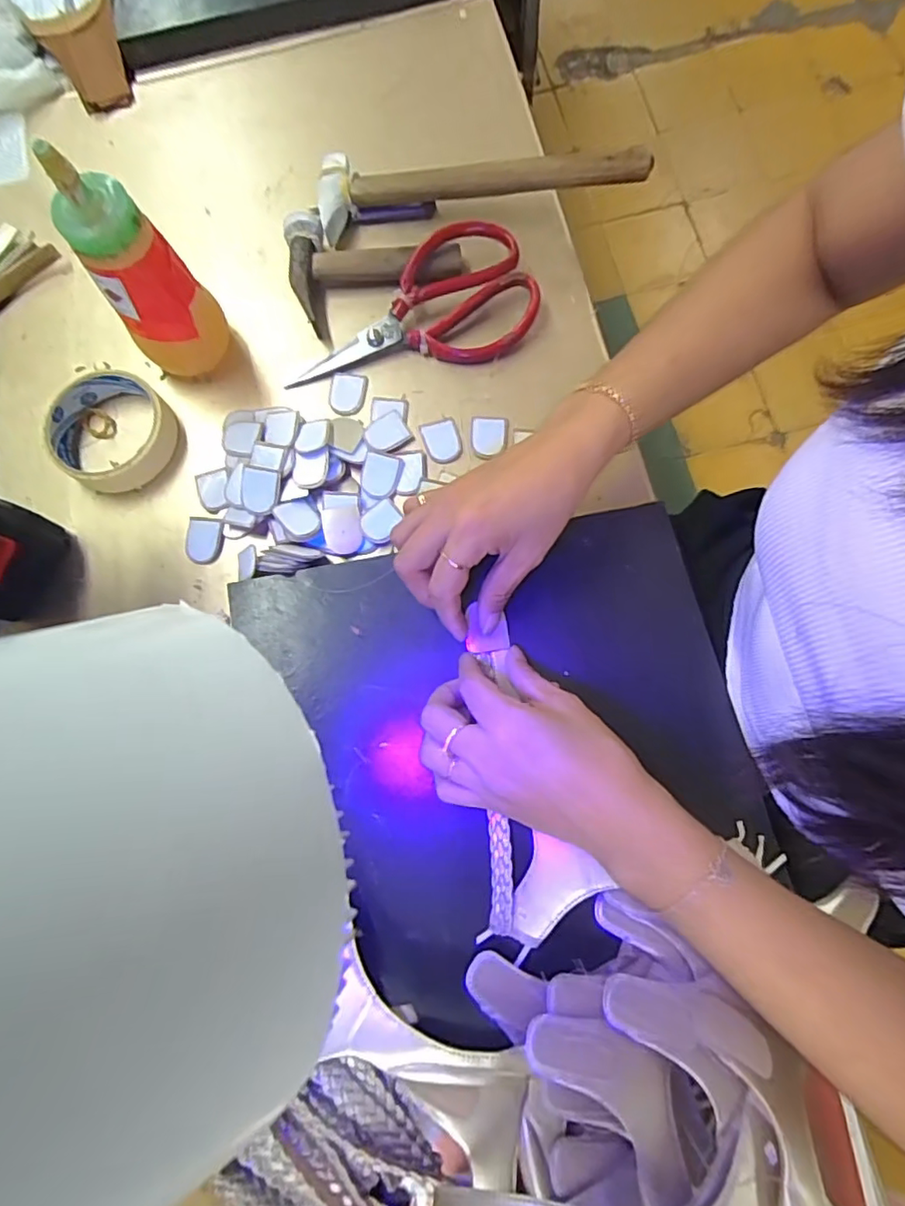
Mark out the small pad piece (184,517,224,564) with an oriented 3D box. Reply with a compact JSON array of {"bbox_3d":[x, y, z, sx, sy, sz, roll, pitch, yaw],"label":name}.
[{"bbox_3d":[-0.180,-0.045,0.416,0.028,0.005,0.033,7,78,3],"label":"small pad piece"}]

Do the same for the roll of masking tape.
[{"bbox_3d":[-0.251,-0.127,0.425,0.092,0.024,0.095,0,78,1],"label":"roll of masking tape"}]

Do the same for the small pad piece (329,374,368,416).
[{"bbox_3d":[-0.080,-0.158,0.437,0.027,0.005,0.032,14,78,4],"label":"small pad piece"}]

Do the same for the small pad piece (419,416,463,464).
[{"bbox_3d":[-0.008,-0.120,0.429,0.028,0.004,0.034,-16,78,-2],"label":"small pad piece"}]

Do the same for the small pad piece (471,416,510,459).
[{"bbox_3d":[0.028,-0.123,0.427,0.028,0.004,0.034,2,78,2],"label":"small pad piece"}]

